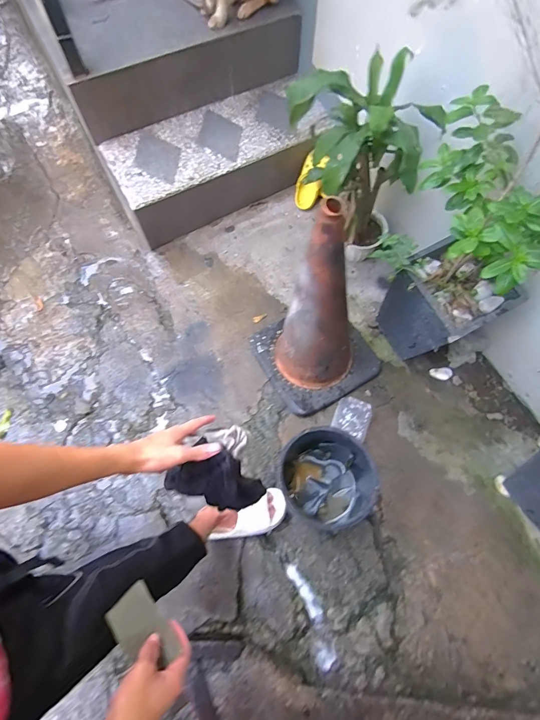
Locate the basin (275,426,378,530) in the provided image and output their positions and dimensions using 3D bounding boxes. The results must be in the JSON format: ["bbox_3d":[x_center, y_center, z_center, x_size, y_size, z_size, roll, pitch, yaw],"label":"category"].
[{"bbox_3d":[0.163,0.343,1.107,0.249,0.224,0.267,1,71,-2],"label":"basin"}]

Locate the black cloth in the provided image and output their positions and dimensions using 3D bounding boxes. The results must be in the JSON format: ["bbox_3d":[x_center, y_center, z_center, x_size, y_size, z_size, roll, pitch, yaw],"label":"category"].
[{"bbox_3d":[-0.089,0.212,0.651,0.153,0.111,0.091,27,72,6],"label":"black cloth"}]

